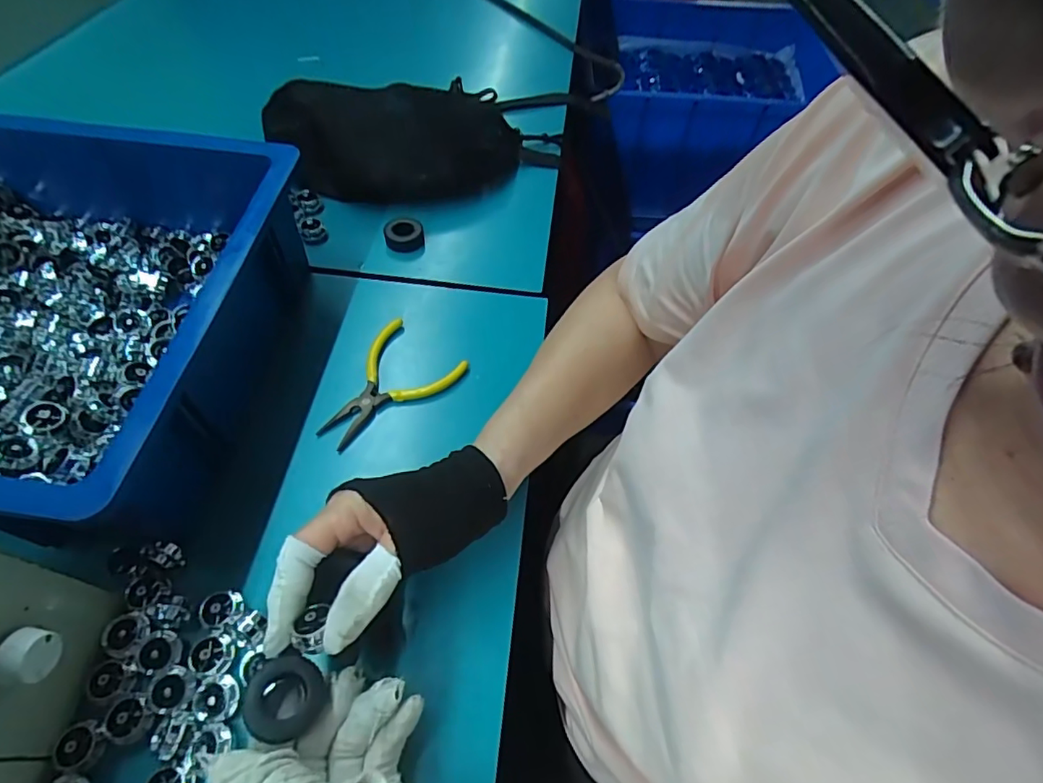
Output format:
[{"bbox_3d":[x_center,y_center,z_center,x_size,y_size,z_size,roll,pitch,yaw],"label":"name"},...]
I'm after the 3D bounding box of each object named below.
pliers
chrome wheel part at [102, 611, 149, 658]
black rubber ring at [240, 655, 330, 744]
[{"bbox_3d":[-0.111,-0.002,0.431,0.080,0.015,0.115,33,60,17],"label":"pliers"},{"bbox_3d":[-0.240,0.146,0.322,0.020,0.008,0.024,25,58,13],"label":"chrome wheel part"},{"bbox_3d":[-0.123,0.158,0.275,0.037,0.015,0.037,13,55,-18],"label":"black rubber ring"}]

